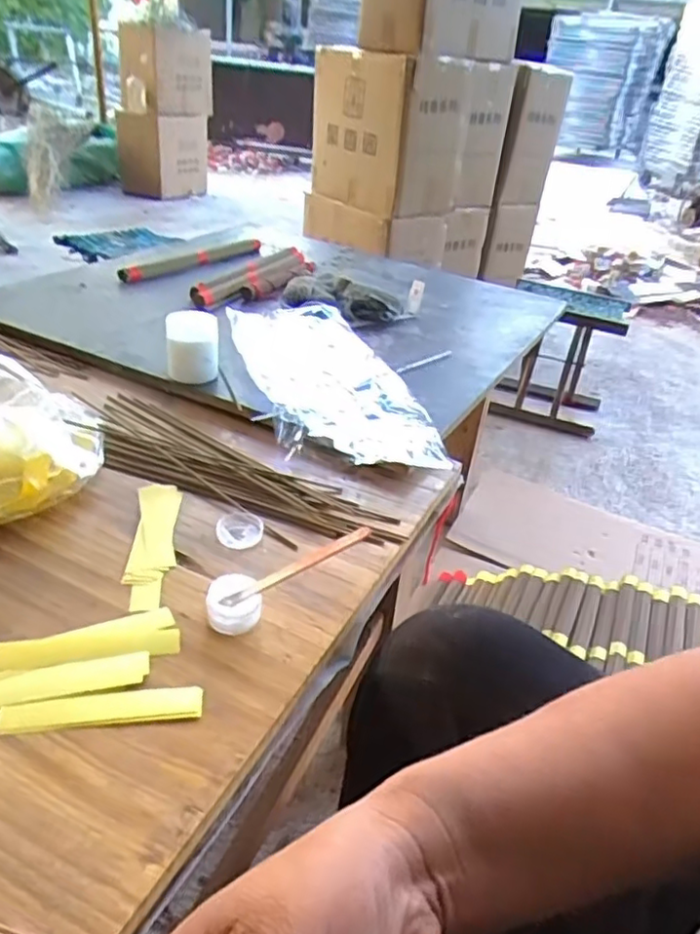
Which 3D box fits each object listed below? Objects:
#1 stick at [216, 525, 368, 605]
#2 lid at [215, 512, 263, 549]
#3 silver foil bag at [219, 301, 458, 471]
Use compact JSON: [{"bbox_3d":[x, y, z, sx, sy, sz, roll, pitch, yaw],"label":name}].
[{"bbox_3d":[-0.037,0.069,0.443,0.112,0.009,0.009,-28,36,5],"label":"stick"},{"bbox_3d":[-0.091,0.050,0.533,0.037,0.004,0.043,3,34,-3],"label":"lid"},{"bbox_3d":[-0.034,-0.118,0.763,0.172,0.038,0.404,-8,36,-19],"label":"silver foil bag"}]

